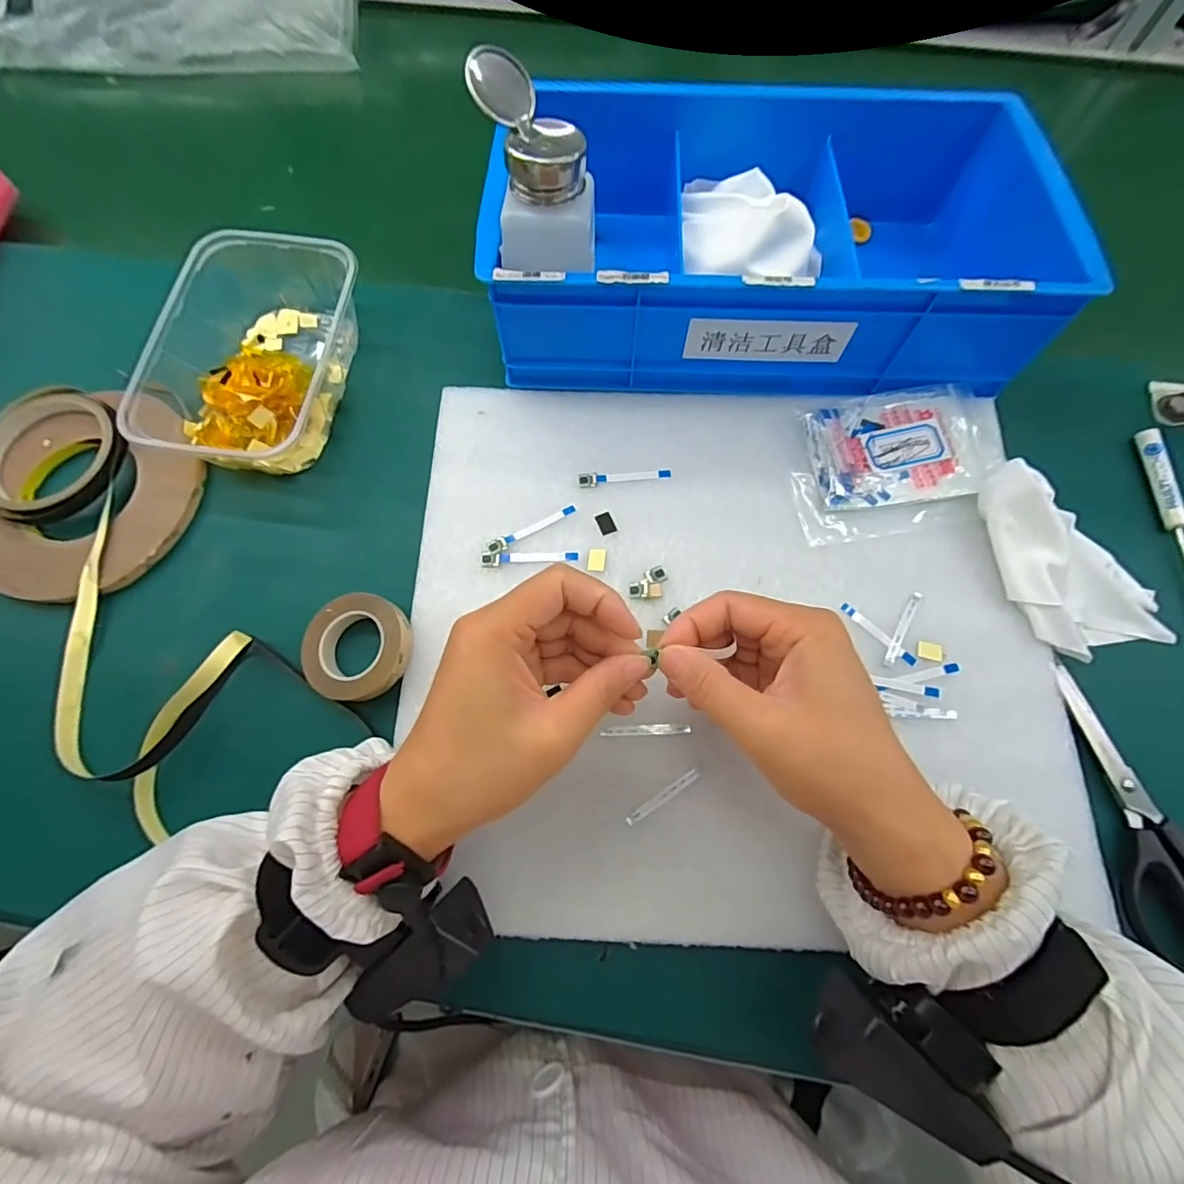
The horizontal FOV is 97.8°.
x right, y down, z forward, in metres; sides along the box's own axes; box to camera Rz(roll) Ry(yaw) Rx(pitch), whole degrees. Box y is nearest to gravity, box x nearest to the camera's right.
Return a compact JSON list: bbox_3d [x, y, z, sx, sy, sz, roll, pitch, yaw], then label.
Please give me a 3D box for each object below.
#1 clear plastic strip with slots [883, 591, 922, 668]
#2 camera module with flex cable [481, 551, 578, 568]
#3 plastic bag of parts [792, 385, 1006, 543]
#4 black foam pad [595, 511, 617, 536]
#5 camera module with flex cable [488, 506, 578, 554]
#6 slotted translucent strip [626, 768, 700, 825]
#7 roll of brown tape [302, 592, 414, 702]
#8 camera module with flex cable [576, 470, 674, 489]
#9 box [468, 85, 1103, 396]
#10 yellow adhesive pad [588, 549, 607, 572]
[{"bbox_3d":[0.184,0.021,0.305,0.006,0.004,0.051,29,76,10],"label":"clear plastic strip with slots"},{"bbox_3d":[-0.039,-0.021,0.324,0.059,0.005,0.009,0,73,1],"label":"camera module with flex cable"},{"bbox_3d":[0.199,-0.086,0.335,0.140,0.011,0.097,-9,73,-2],"label":"plastic bag of parts"},{"bbox_3d":[0.009,-0.044,0.330,0.010,0.004,0.015,-21,74,-5],"label":"black foam pad"},{"bbox_3d":[-0.038,-0.041,0.328,0.060,0.004,0.008,-29,74,-7],"label":"camera module with flex cable"},{"bbox_3d":[0.039,0.111,0.281,0.046,0.004,0.006,-32,75,-8],"label":"slotted translucent strip"},{"bbox_3d":[-0.137,0.032,0.306,0.060,0.017,0.063,0,73,1],"label":"roll of brown tape"},{"bbox_3d":[0.021,-0.077,0.338,0.060,0.004,0.010,-7,73,-1],"label":"camera module with flex cable"},{"bbox_3d":[0.117,-0.250,0.349,0.346,0.083,0.210,1,73,2],"label":"box"},{"bbox_3d":[0.003,-0.021,0.321,0.010,0.004,0.015,7,73,3],"label":"yellow adhesive pad"}]

